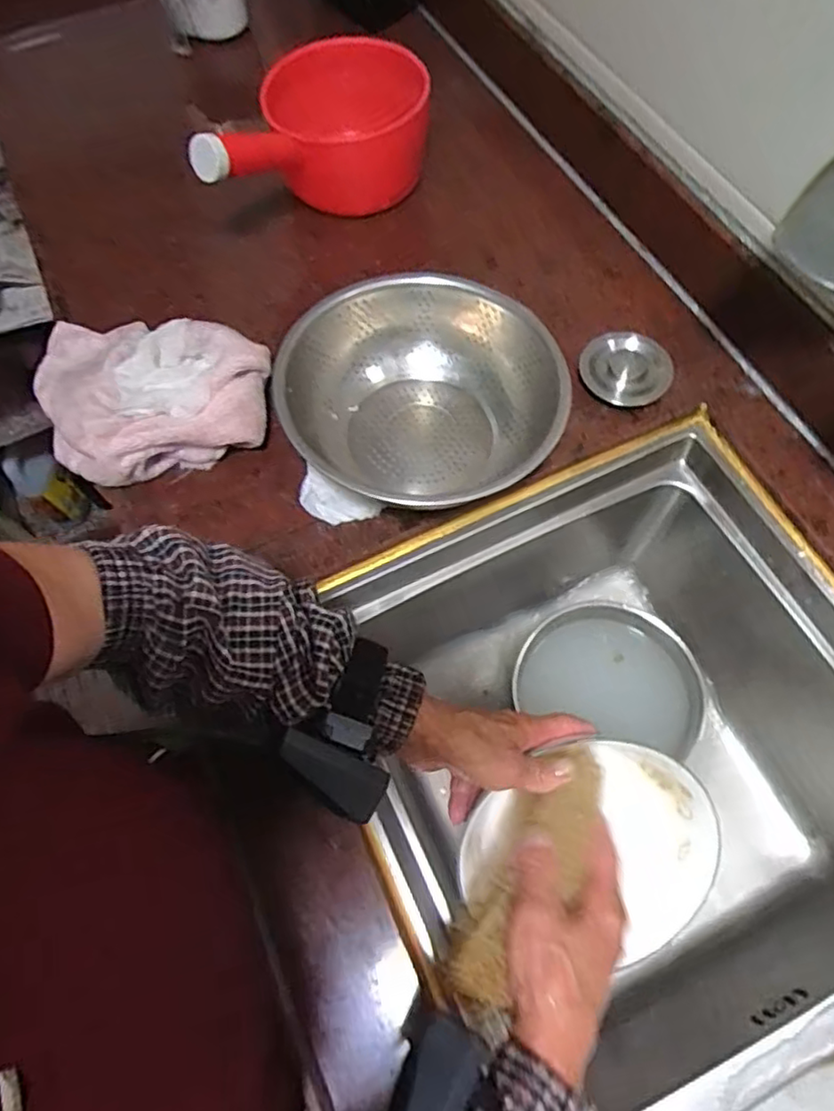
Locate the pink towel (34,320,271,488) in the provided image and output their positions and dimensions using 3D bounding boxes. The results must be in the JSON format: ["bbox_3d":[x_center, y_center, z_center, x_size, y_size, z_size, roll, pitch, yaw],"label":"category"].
[{"bbox_3d":[-0.259,-0.174,0.623,0.216,0.064,0.217,-14,66,-6],"label":"pink towel"}]

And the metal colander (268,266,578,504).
[{"bbox_3d":[0.009,-0.146,0.570,0.234,0.086,0.206,20,68,9],"label":"metal colander"}]

